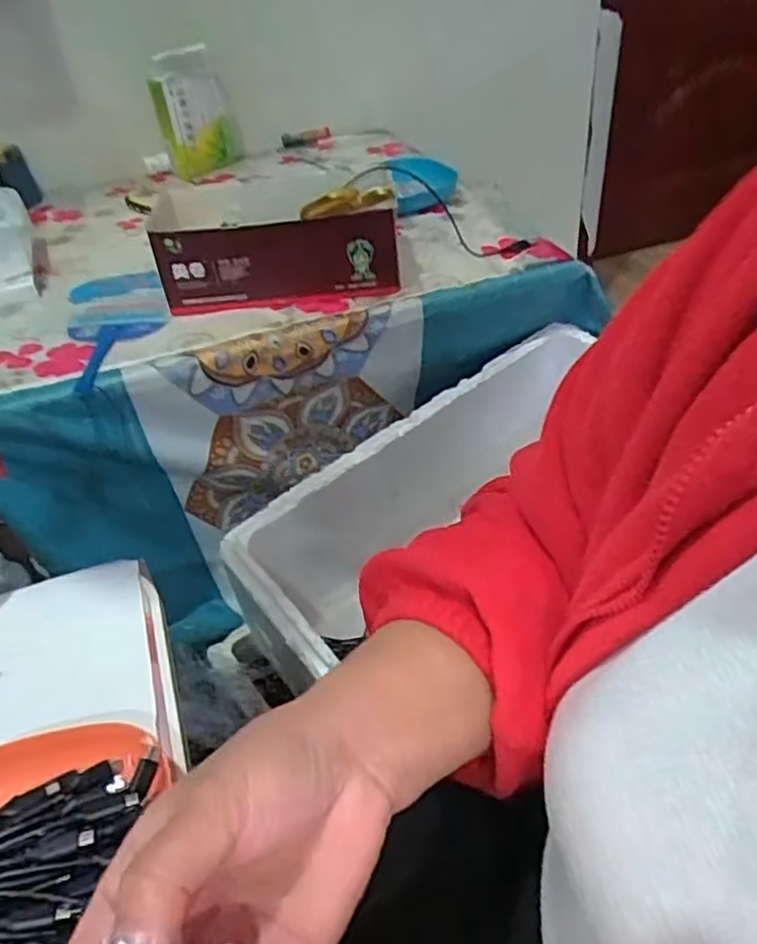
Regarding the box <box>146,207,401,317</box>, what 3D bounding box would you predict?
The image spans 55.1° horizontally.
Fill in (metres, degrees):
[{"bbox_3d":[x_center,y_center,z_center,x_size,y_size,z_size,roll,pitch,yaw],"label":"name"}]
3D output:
[{"bbox_3d":[-0.105,-0.222,0.768,0.250,0.091,0.038,-7,41,-2],"label":"box"}]

